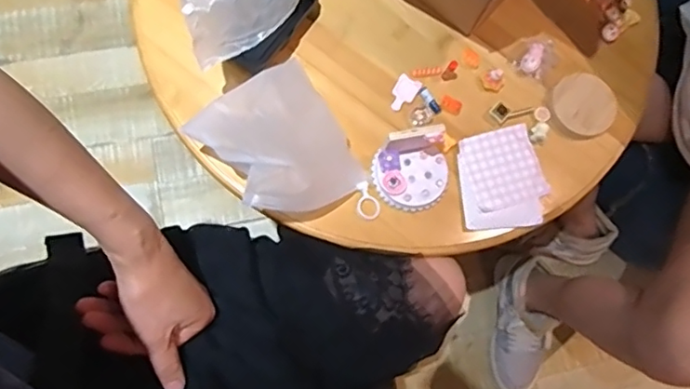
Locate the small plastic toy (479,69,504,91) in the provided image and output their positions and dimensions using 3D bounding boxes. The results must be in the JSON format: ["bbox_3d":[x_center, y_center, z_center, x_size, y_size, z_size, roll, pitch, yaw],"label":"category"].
[{"bbox_3d":[0.154,-0.119,0.595,0.026,0.020,0.019,-3,77,-7],"label":"small plastic toy"}]

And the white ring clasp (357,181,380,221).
[{"bbox_3d":[0.023,0.006,0.565,0.023,0.010,0.038,0,77,-6],"label":"white ring clasp"}]

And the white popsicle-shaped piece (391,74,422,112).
[{"bbox_3d":[0.060,-0.104,0.593,0.025,0.007,0.037,36,76,3],"label":"white popsicle-shaped piece"}]

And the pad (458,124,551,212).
[{"bbox_3d":[0.162,-0.027,0.581,0.076,0.007,0.077,-15,79,-9],"label":"pad"}]

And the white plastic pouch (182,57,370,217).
[{"bbox_3d":[-0.063,-0.044,0.539,0.128,0.070,0.137,-31,81,-11],"label":"white plastic pouch"}]

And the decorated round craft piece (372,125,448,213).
[{"bbox_3d":[0.067,-0.024,0.547,0.075,0.058,0.067,-5,77,-6],"label":"decorated round craft piece"}]

